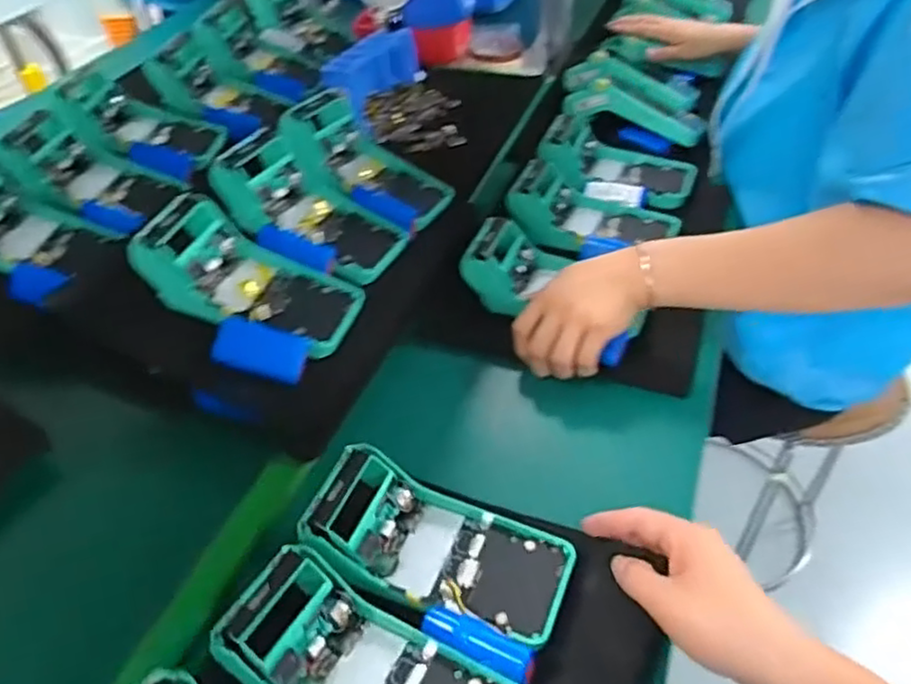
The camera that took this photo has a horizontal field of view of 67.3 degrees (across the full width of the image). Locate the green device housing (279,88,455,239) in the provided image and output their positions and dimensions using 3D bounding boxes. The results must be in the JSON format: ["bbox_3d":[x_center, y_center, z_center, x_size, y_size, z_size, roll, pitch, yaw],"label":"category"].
[{"bbox_3d":[-0.091,-0.181,0.679,0.154,0.084,0.106,21,48,22],"label":"green device housing"}]

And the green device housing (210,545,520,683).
[{"bbox_3d":[-0.050,0.189,0.387,0.170,0.048,0.083,20,47,22],"label":"green device housing"}]

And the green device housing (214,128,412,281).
[{"bbox_3d":[-0.136,-0.116,0.630,0.175,0.049,0.100,33,48,-1],"label":"green device housing"}]

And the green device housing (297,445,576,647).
[{"bbox_3d":[-0.014,0.138,0.459,0.171,0.046,0.087,22,47,7],"label":"green device housing"}]

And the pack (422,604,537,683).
[{"bbox_3d":[0.014,0.180,0.409,0.071,0.016,0.021,19,47,21],"label":"pack"}]

